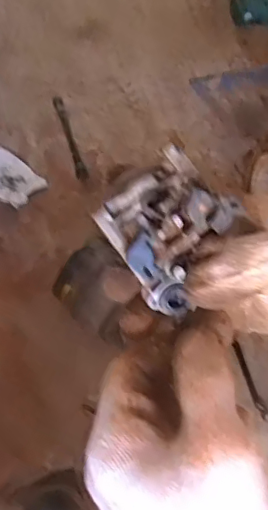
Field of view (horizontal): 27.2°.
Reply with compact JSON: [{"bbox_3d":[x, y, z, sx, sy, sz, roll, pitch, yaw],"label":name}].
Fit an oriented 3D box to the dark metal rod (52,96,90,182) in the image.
[{"bbox_3d":[-0.125,-0.232,1.075,0.023,0.014,0.208,-15,65,-10],"label":"dark metal rod"}]

